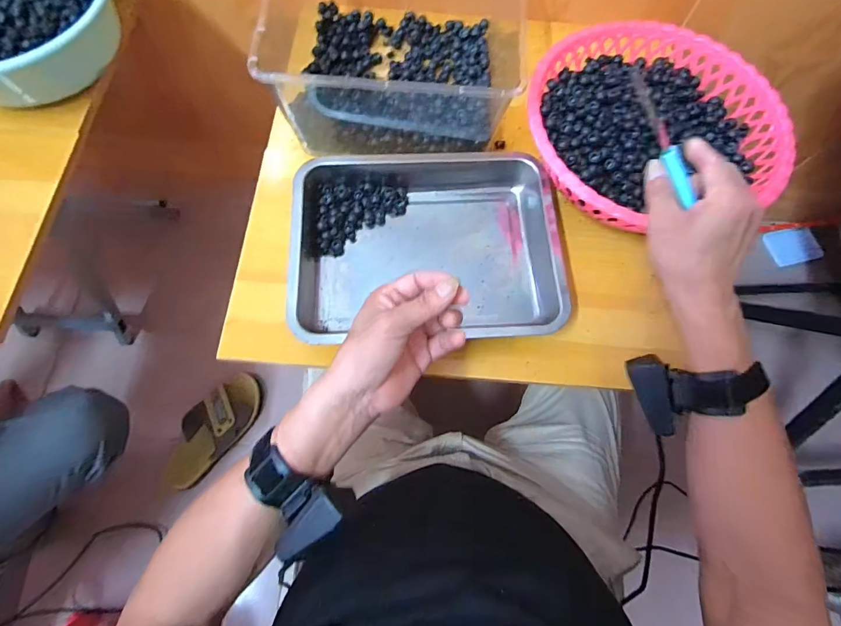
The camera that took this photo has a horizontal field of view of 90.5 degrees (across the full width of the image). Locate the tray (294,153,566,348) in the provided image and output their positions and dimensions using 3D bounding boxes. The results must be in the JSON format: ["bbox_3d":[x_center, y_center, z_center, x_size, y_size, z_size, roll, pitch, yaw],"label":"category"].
[{"bbox_3d":[0.004,-0.088,0.510,0.305,0.053,0.250,-4,70,-3],"label":"tray"}]

